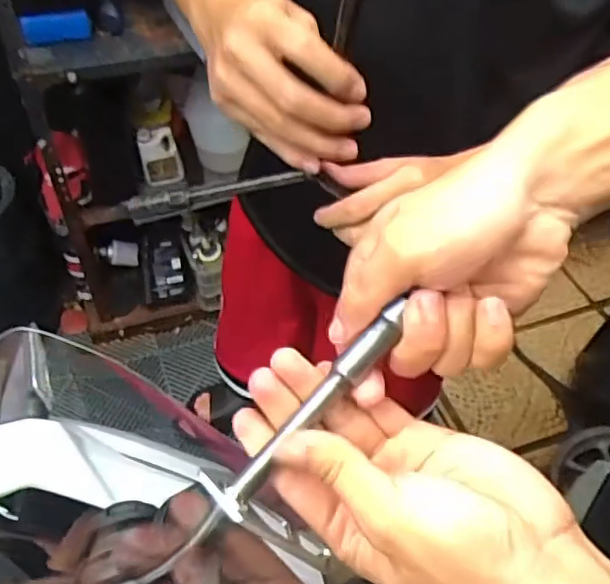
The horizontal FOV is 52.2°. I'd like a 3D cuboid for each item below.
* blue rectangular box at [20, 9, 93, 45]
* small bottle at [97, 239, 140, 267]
[{"bbox_3d":[-0.442,-0.473,1.109,0.116,0.048,0.018,-14,52,-17],"label":"blue rectangular box"},{"bbox_3d":[-0.492,-0.102,1.642,0.110,0.051,0.047,0,49,-5],"label":"small bottle"}]

